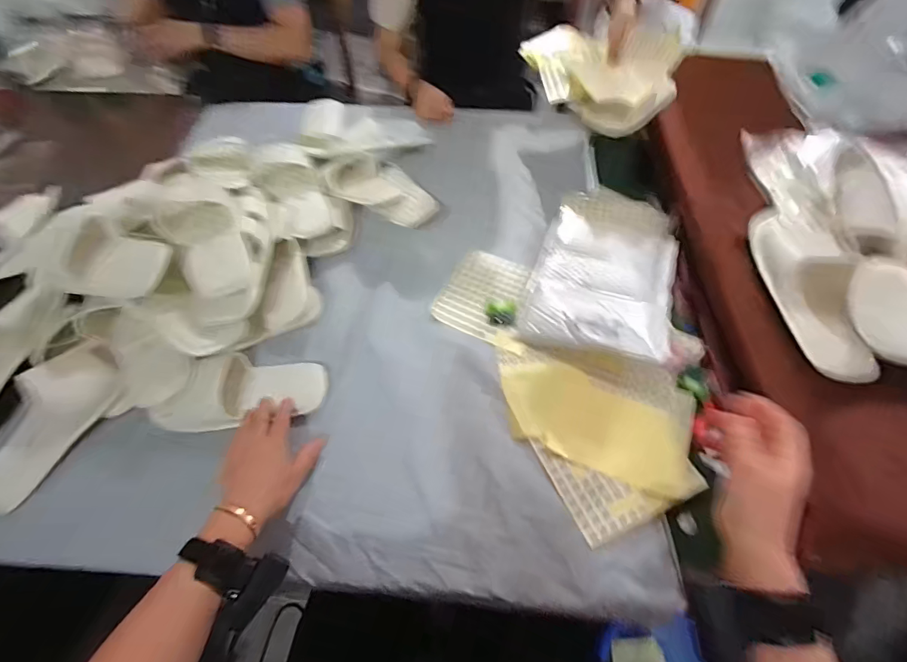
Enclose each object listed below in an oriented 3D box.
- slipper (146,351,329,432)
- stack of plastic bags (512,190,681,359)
[{"bbox_3d":[-0.288,0.077,0.590,0.218,0.058,0.092,-7,57,-12],"label":"slipper"},{"bbox_3d":[0.252,-0.112,0.723,0.213,0.028,0.359,17,58,11],"label":"stack of plastic bags"}]

